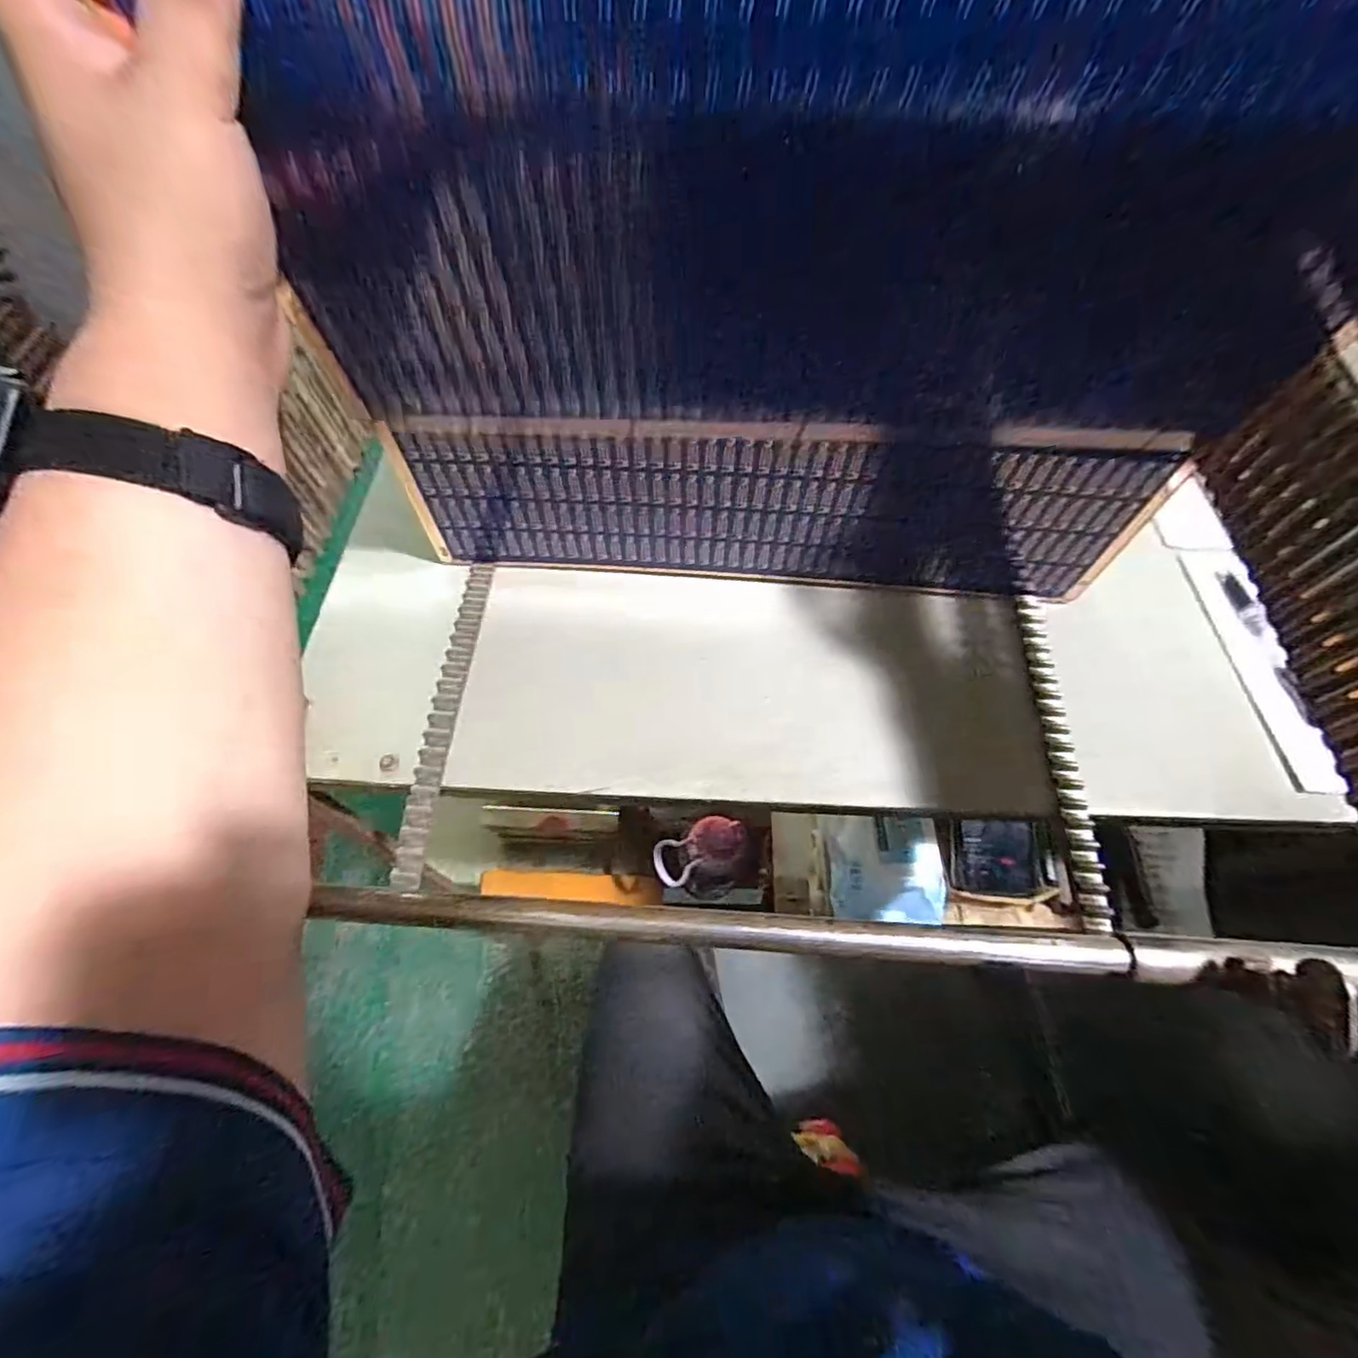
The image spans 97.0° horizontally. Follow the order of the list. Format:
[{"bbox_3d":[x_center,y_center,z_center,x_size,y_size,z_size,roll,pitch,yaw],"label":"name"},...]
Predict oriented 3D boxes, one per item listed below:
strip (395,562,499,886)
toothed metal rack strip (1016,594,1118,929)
[{"bbox_3d":[-0.169,0.018,0.437,0.023,0.009,0.253,3,62,1],"label":"strip"},{"bbox_3d":[0.270,0.044,0.427,0.019,0.018,0.249,5,62,2],"label":"toothed metal rack strip"}]

